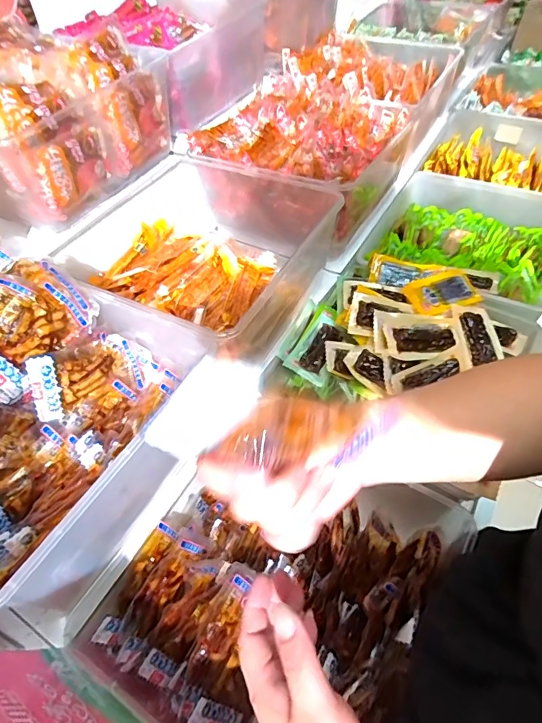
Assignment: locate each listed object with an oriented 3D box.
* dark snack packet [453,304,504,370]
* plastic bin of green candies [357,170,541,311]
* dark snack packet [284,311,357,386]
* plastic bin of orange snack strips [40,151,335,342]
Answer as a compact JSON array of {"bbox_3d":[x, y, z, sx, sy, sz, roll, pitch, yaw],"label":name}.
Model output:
[{"bbox_3d":[0.275,-0.035,0.579,0.056,0.019,0.107,4,52,7],"label":"dark snack packet"},{"bbox_3d":[0.340,-0.199,0.763,0.303,0.097,0.292,24,57,21],"label":"plastic bin of green candies"},{"bbox_3d":[0.070,-0.021,0.588,0.061,0.019,0.107,27,58,23],"label":"dark snack packet"},{"bbox_3d":[-0.096,-0.160,0.652,0.315,0.144,0.325,20,56,19],"label":"plastic bin of orange snack strips"}]

